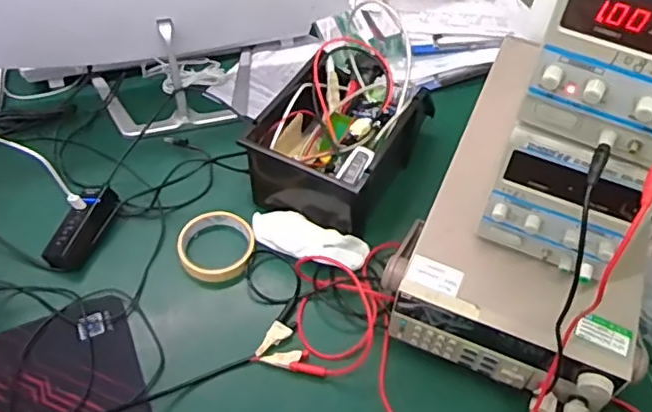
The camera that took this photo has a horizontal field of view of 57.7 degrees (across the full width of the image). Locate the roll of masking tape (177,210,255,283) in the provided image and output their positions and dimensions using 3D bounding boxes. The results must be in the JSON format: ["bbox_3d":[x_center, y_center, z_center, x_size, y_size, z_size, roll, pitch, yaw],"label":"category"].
[{"bbox_3d":[-0.129,0.045,0.692,0.085,0.020,0.095,-21,55,-18],"label":"roll of masking tape"}]

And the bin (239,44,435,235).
[{"bbox_3d":[0.025,-0.096,0.751,0.159,0.118,0.254,21,54,14],"label":"bin"}]

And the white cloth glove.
[{"bbox_3d":[-0.023,0.039,0.693,0.144,0.029,0.045,20,53,13],"label":"white cloth glove"}]

